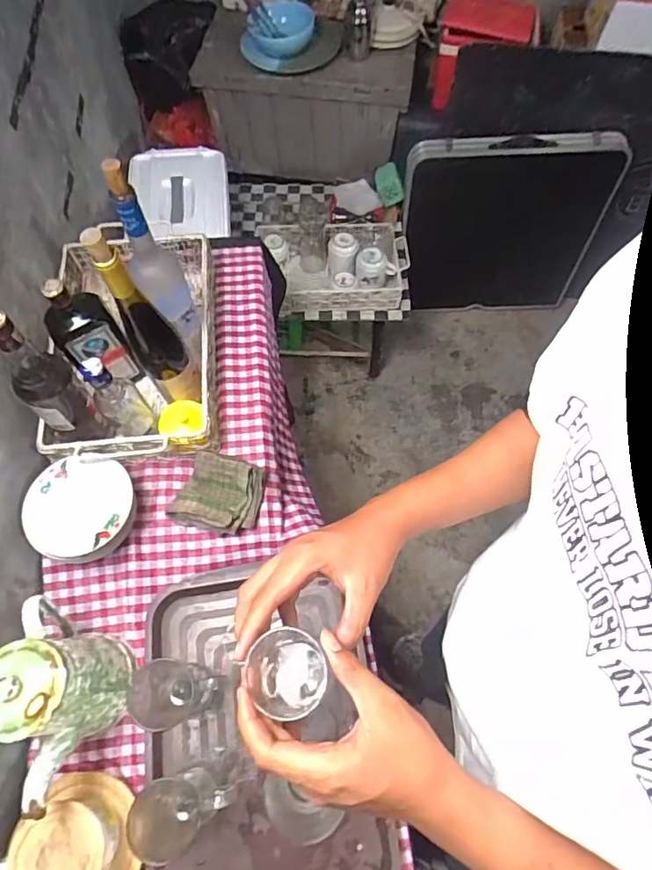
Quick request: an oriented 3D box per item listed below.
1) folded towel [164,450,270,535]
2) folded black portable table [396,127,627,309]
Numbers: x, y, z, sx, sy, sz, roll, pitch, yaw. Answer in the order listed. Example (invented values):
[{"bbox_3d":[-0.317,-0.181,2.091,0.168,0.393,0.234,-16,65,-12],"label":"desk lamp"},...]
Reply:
[{"bbox_3d":[-0.162,0.089,0.775,0.127,0.040,0.116,16,65,8],"label":"folded towel"},{"bbox_3d":[0.552,-0.655,1.649,0.620,0.610,0.080,-1,64,0],"label":"folded black portable table"}]

